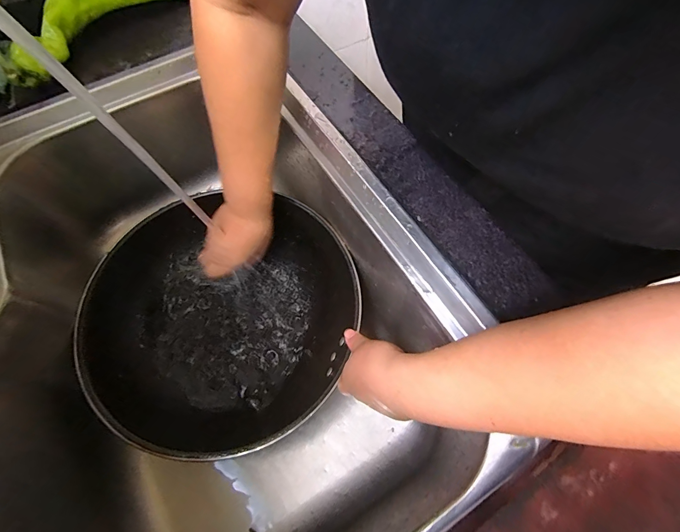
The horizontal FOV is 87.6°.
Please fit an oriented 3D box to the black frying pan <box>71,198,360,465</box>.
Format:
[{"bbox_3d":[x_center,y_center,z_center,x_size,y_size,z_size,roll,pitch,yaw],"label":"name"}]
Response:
[{"bbox_3d":[-0.148,0.061,0.441,0.316,0.094,0.294,1,62,4],"label":"black frying pan"}]

